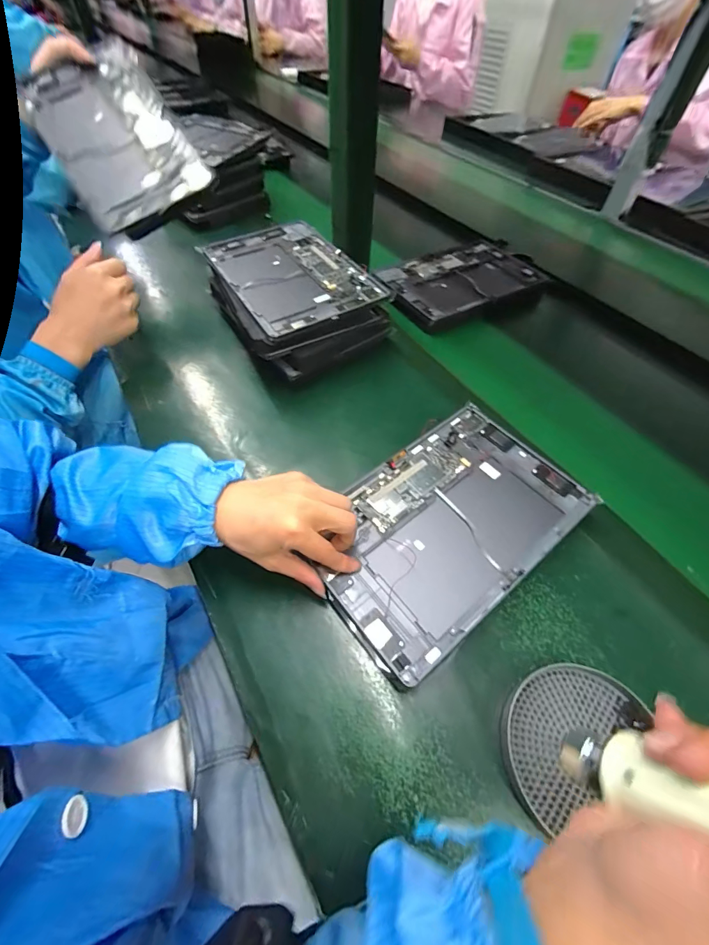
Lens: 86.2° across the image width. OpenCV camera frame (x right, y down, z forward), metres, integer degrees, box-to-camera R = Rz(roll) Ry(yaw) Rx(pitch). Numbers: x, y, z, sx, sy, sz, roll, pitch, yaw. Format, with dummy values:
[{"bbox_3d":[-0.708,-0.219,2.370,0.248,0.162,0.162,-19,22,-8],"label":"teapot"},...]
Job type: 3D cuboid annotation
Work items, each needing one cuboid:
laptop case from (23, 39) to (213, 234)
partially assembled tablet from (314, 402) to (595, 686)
[{"bbox_3d":[-0.333,-0.469,0.531,0.170,0.026,0.235,-35,90,-11],"label":"laptop case"},{"bbox_3d":[0.086,0.045,0.361,0.257,0.018,0.161,-33,62,-23],"label":"partially assembled tablet"}]

